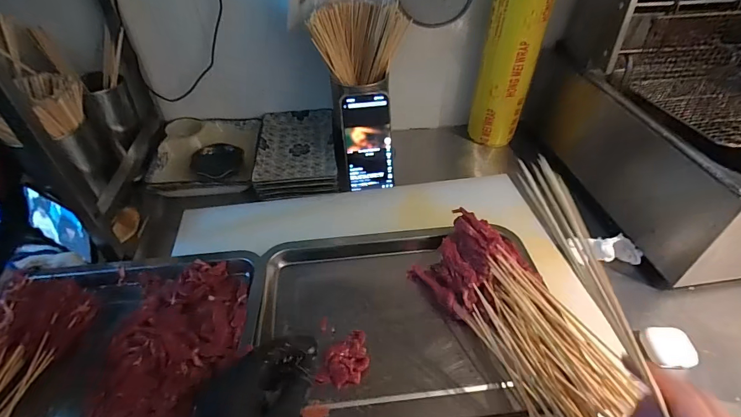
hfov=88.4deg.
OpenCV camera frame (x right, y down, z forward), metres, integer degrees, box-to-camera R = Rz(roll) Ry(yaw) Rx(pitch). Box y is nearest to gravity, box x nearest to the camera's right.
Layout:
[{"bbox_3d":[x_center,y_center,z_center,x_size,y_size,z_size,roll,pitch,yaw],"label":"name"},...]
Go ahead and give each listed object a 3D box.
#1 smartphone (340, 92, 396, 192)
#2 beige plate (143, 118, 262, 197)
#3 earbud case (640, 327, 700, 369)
[{"bbox_3d":[-0.003,-0.107,0.626,0.077,0.154,0.011,-9,19,-9],"label":"smartphone"},{"bbox_3d":[-0.290,-0.093,0.684,0.166,0.054,0.194,0,53,-8],"label":"beige plate"},{"bbox_3d":[0.338,0.158,0.435,0.047,0.021,0.043,-5,66,9],"label":"earbud case"}]

